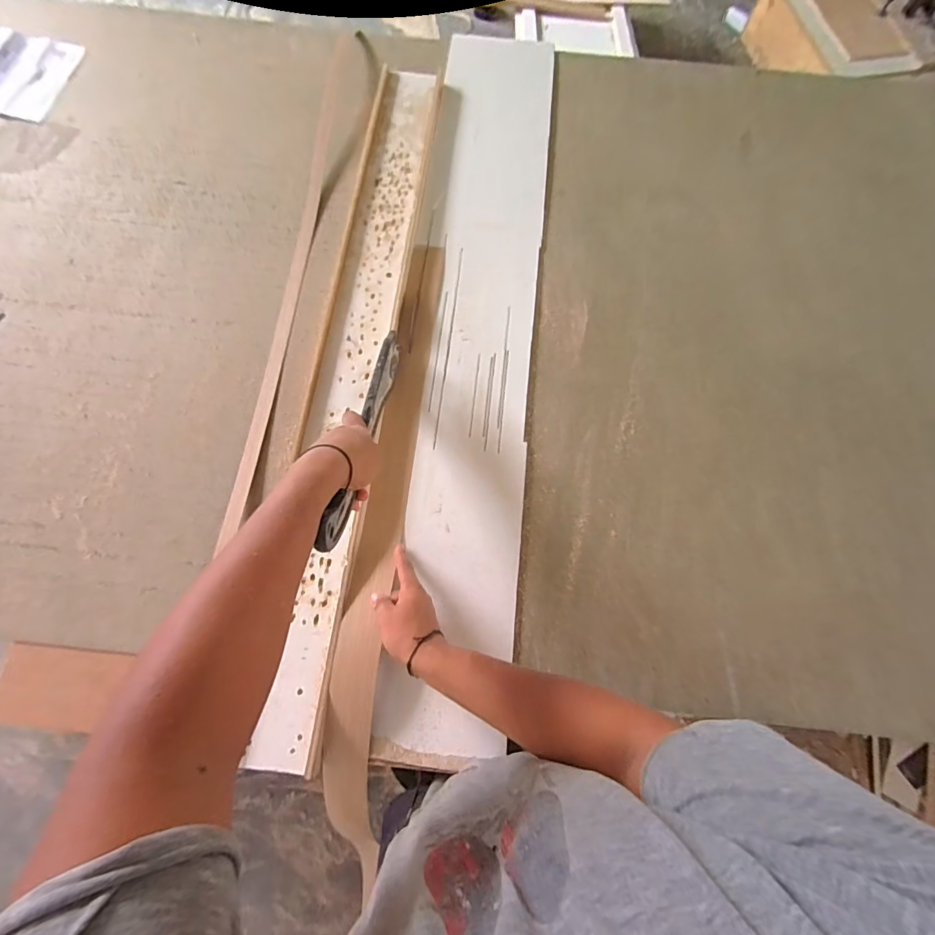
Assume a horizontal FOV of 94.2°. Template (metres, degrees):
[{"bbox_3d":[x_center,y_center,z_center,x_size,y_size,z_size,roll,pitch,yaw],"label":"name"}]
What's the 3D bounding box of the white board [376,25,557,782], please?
[{"bbox_3d":[0.025,-0.269,0.712,0.191,0.015,1.270,5,72,0],"label":"white board"}]

